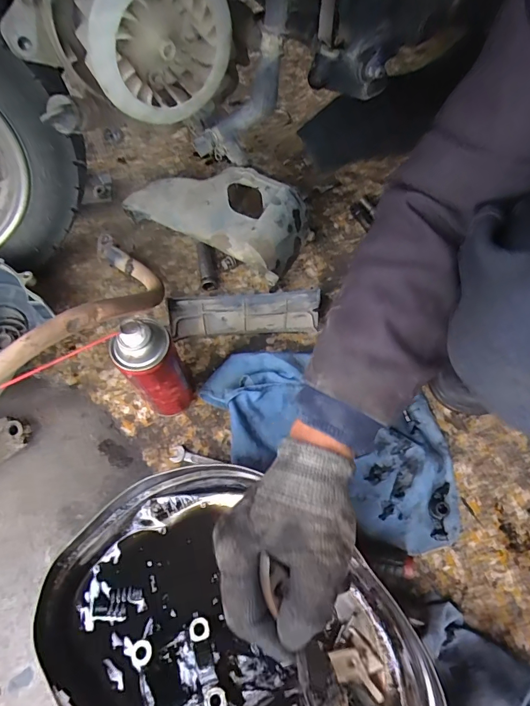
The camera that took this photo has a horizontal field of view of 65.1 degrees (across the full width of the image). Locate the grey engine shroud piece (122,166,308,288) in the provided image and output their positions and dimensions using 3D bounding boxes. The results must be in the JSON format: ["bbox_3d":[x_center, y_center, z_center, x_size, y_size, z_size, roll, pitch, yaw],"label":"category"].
[{"bbox_3d":[-0.065,-0.202,0.605,0.238,0.101,0.125,28,67,14],"label":"grey engine shroud piece"}]

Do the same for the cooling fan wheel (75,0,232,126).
[{"bbox_3d":[-0.088,-0.270,0.362,0.130,0.117,0.054,-22,66,-10],"label":"cooling fan wheel"}]

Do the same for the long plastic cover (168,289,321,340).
[{"bbox_3d":[-0.028,-0.056,0.570,0.199,0.030,0.068,-4,64,-1],"label":"long plastic cover"}]

